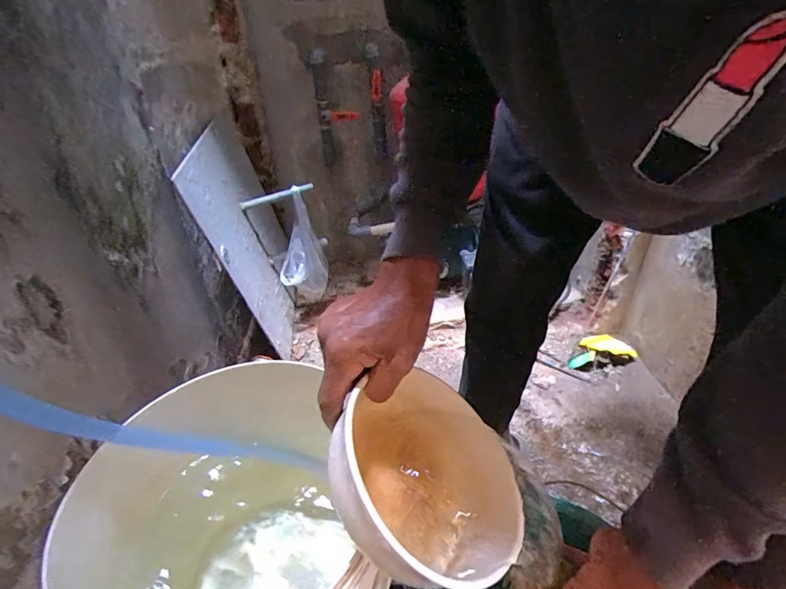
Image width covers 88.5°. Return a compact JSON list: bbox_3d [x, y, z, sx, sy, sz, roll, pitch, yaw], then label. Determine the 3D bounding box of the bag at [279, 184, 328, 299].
[{"bbox_3d":[-0.236,-0.108,1.059,0.080,0.264,0.130,7,33,15],"label":"bag"}]

